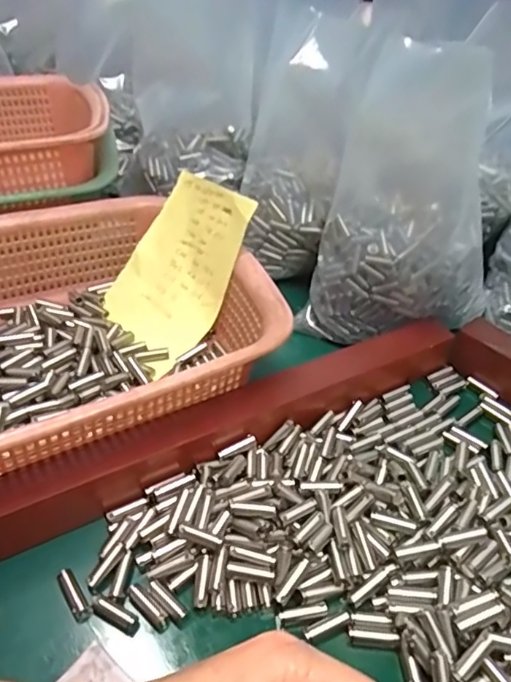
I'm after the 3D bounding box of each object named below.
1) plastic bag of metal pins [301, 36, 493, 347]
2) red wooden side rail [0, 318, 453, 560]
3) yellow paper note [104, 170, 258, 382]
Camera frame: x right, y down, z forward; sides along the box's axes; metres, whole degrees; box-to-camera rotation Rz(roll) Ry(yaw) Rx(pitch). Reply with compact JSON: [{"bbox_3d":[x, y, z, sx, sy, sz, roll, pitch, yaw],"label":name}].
[{"bbox_3d":[0.116,-0.095,0.400,0.121,0.189,0.099,20,46,19],"label":"plastic bag of metal pins"},{"bbox_3d":[-0.033,0.055,0.329,0.392,0.041,0.026,-20,47,-22],"label":"red wooden side rail"},{"bbox_3d":[-0.061,-0.062,0.430,0.099,0.023,0.130,34,96,29],"label":"yellow paper note"}]

